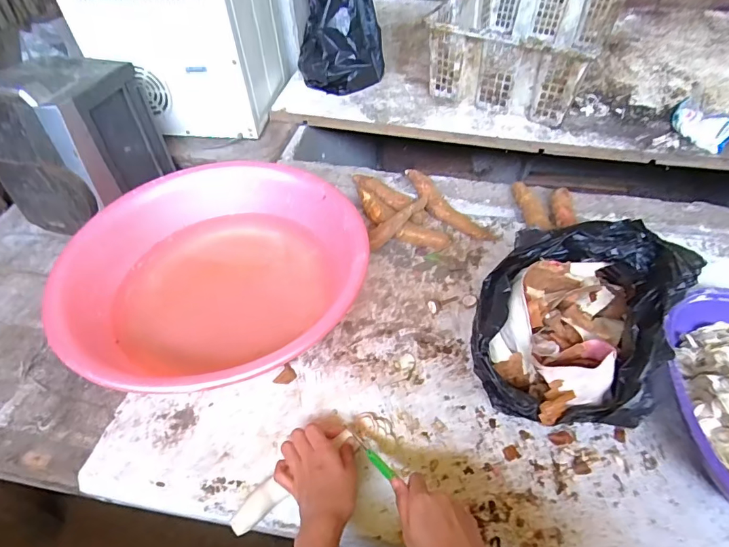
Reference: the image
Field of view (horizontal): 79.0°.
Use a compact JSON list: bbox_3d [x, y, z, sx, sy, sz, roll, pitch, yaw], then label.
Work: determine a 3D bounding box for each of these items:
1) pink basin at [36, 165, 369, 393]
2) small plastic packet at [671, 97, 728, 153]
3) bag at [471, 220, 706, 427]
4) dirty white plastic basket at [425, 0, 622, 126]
[{"bbox_3d":[-0.207,0.006,0.665,0.410,0.137,0.373,-1,49,1],"label":"pink basin"},{"bbox_3d":[0.657,-0.291,0.865,0.047,0.071,0.125,-23,52,-17],"label":"small plastic packet"},{"bbox_3d":[0.271,0.042,0.573,0.212,0.130,0.313,25,54,22],"label":"bag"},{"bbox_3d":[0.377,-0.555,1.030,0.326,0.173,0.471,21,53,19],"label":"dirty white plastic basket"}]

